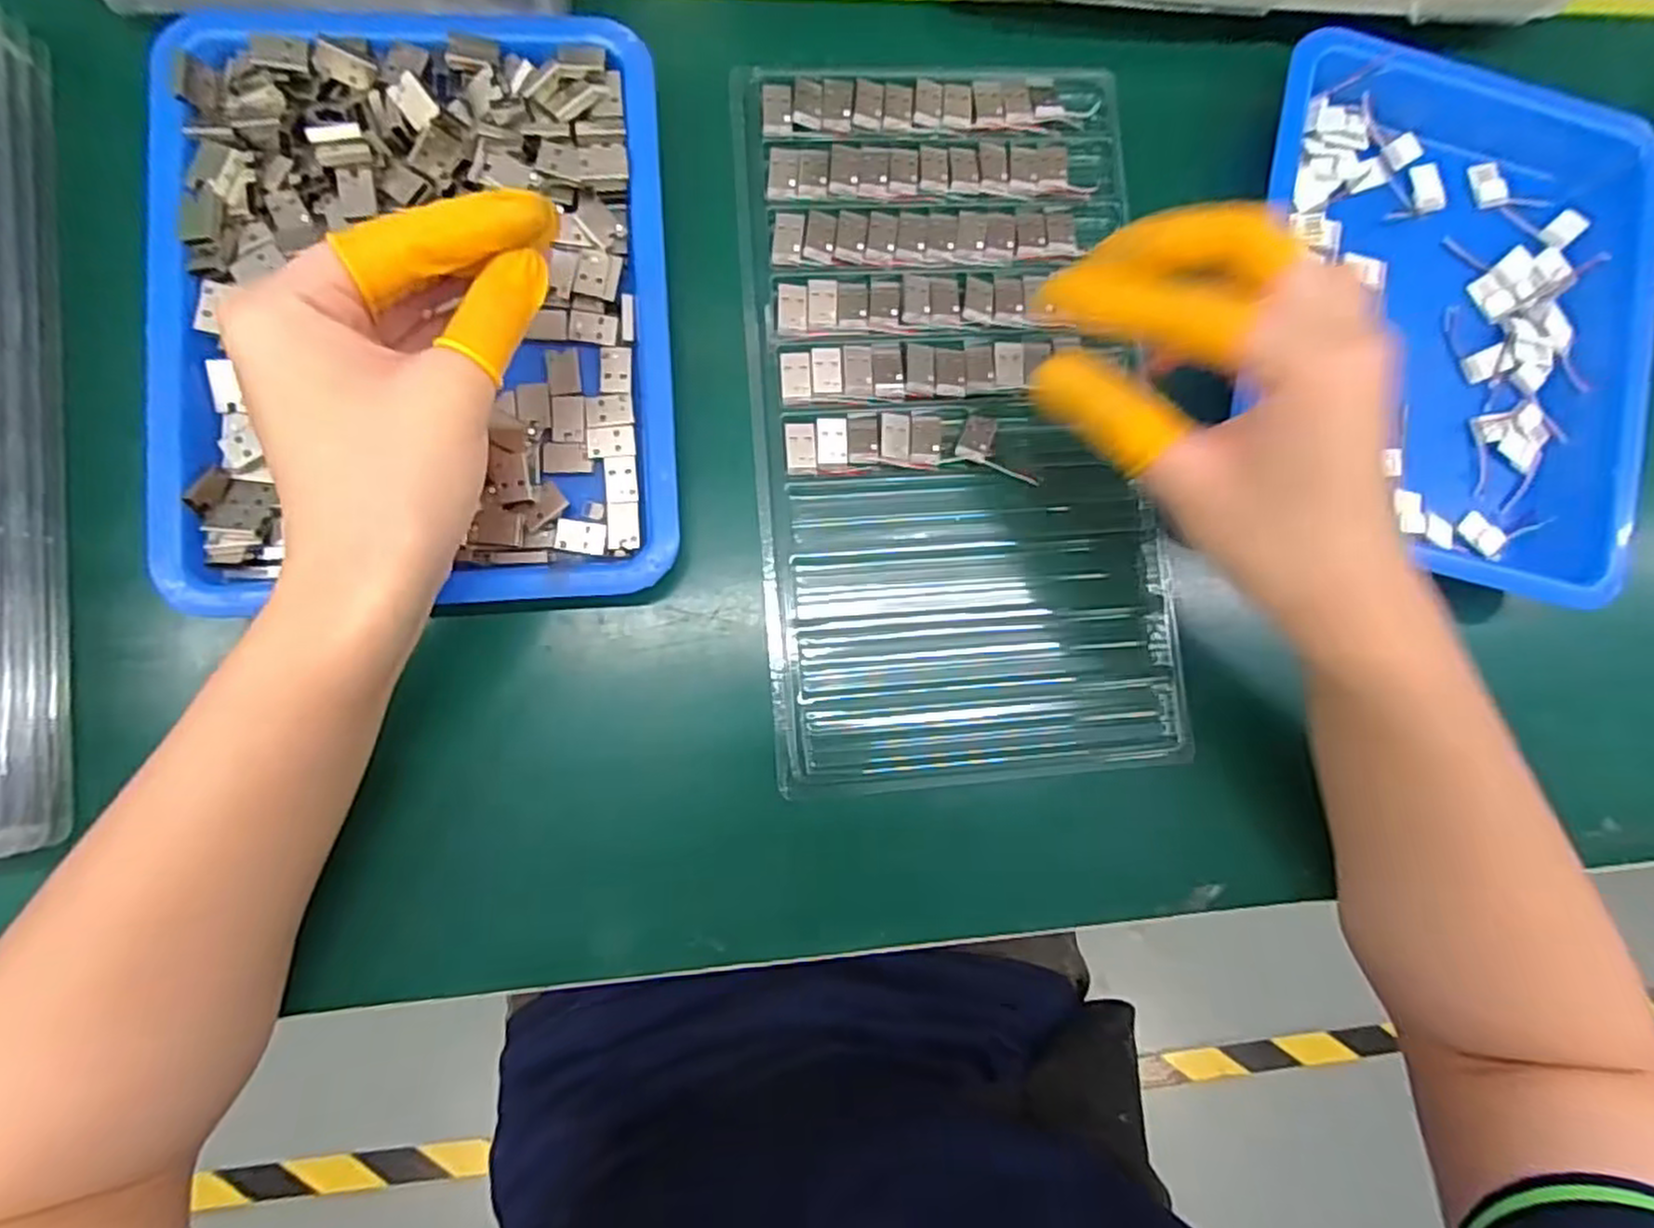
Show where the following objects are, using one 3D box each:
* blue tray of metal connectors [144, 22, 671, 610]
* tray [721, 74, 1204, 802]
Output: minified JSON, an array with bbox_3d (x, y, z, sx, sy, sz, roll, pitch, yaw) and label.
[{"bbox_3d":[-0.144,-0.111,0.268,0.170,0.024,0.211,-3,86,-6],"label":"blue tray of metal connectors"},{"bbox_3d":[0.051,-0.079,0.296,0.156,0.020,0.285,-3,86,-6],"label":"tray"}]

